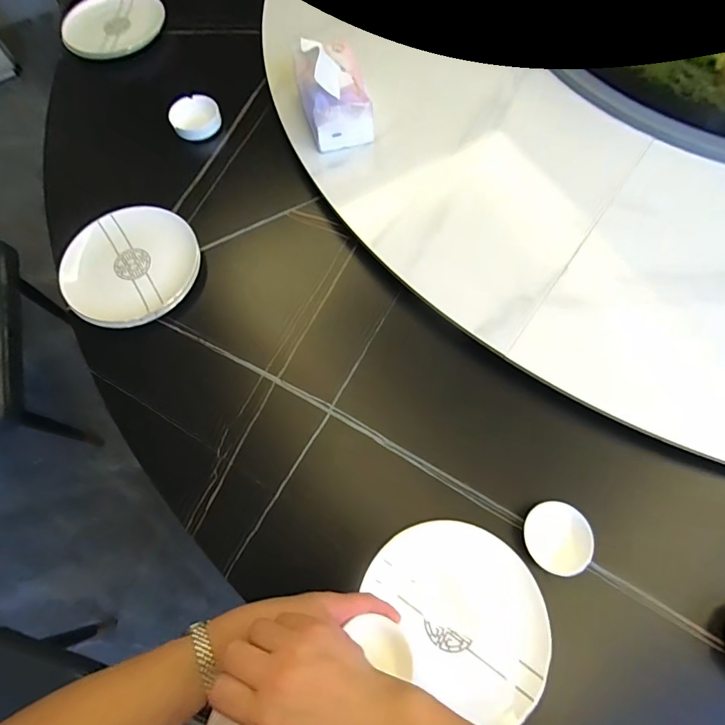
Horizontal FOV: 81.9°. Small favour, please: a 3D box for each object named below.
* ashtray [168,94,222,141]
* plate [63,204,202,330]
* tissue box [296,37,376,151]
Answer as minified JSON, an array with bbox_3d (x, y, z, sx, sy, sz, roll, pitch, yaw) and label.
[{"bbox_3d":[-0.299,-0.441,0.748,0.085,0.043,0.070,-23,70,-8],"label":"ashtray"},{"bbox_3d":[-0.349,-0.147,0.631,0.188,0.036,0.196,1,75,-3],"label":"plate"},{"bbox_3d":[-0.047,-0.429,0.661,0.101,0.108,0.143,-12,69,-4],"label":"tissue box"}]

